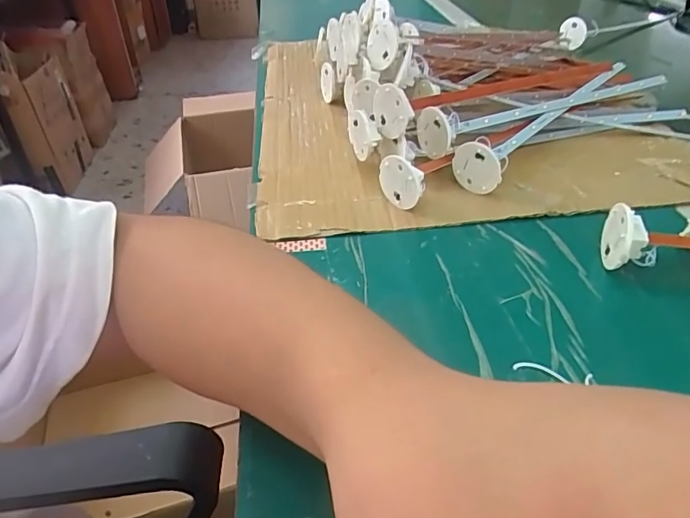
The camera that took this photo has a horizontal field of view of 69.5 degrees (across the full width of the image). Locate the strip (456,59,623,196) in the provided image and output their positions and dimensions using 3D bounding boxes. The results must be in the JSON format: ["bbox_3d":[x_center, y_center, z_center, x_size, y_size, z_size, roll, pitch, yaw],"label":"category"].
[{"bbox_3d":[0.185,-0.133,0.439,0.034,0.038,0.277,28,46,31],"label":"strip"}]

